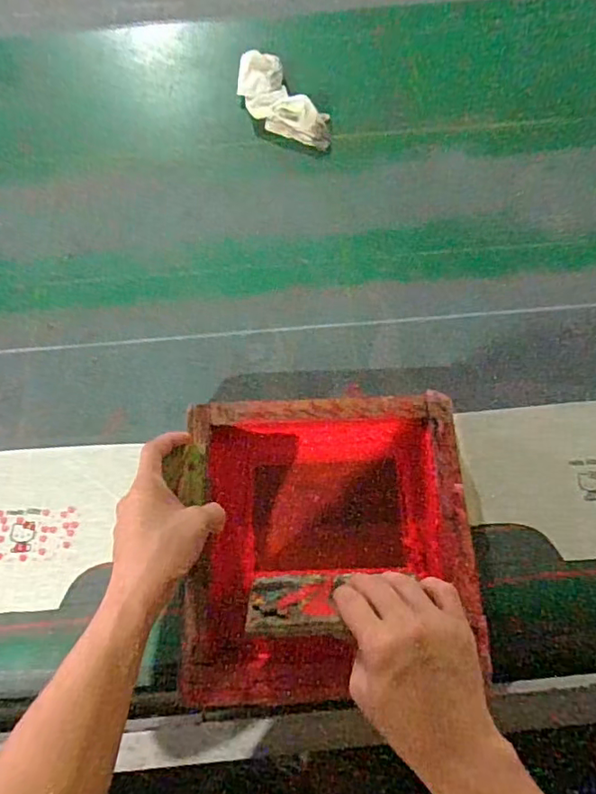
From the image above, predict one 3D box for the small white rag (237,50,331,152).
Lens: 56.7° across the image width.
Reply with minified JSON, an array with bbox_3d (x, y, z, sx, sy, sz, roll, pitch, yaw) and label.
[{"bbox_3d":[-0.022,-0.383,0.711,0.072,0.033,0.165,-33,74,-10],"label":"small white rag"}]

